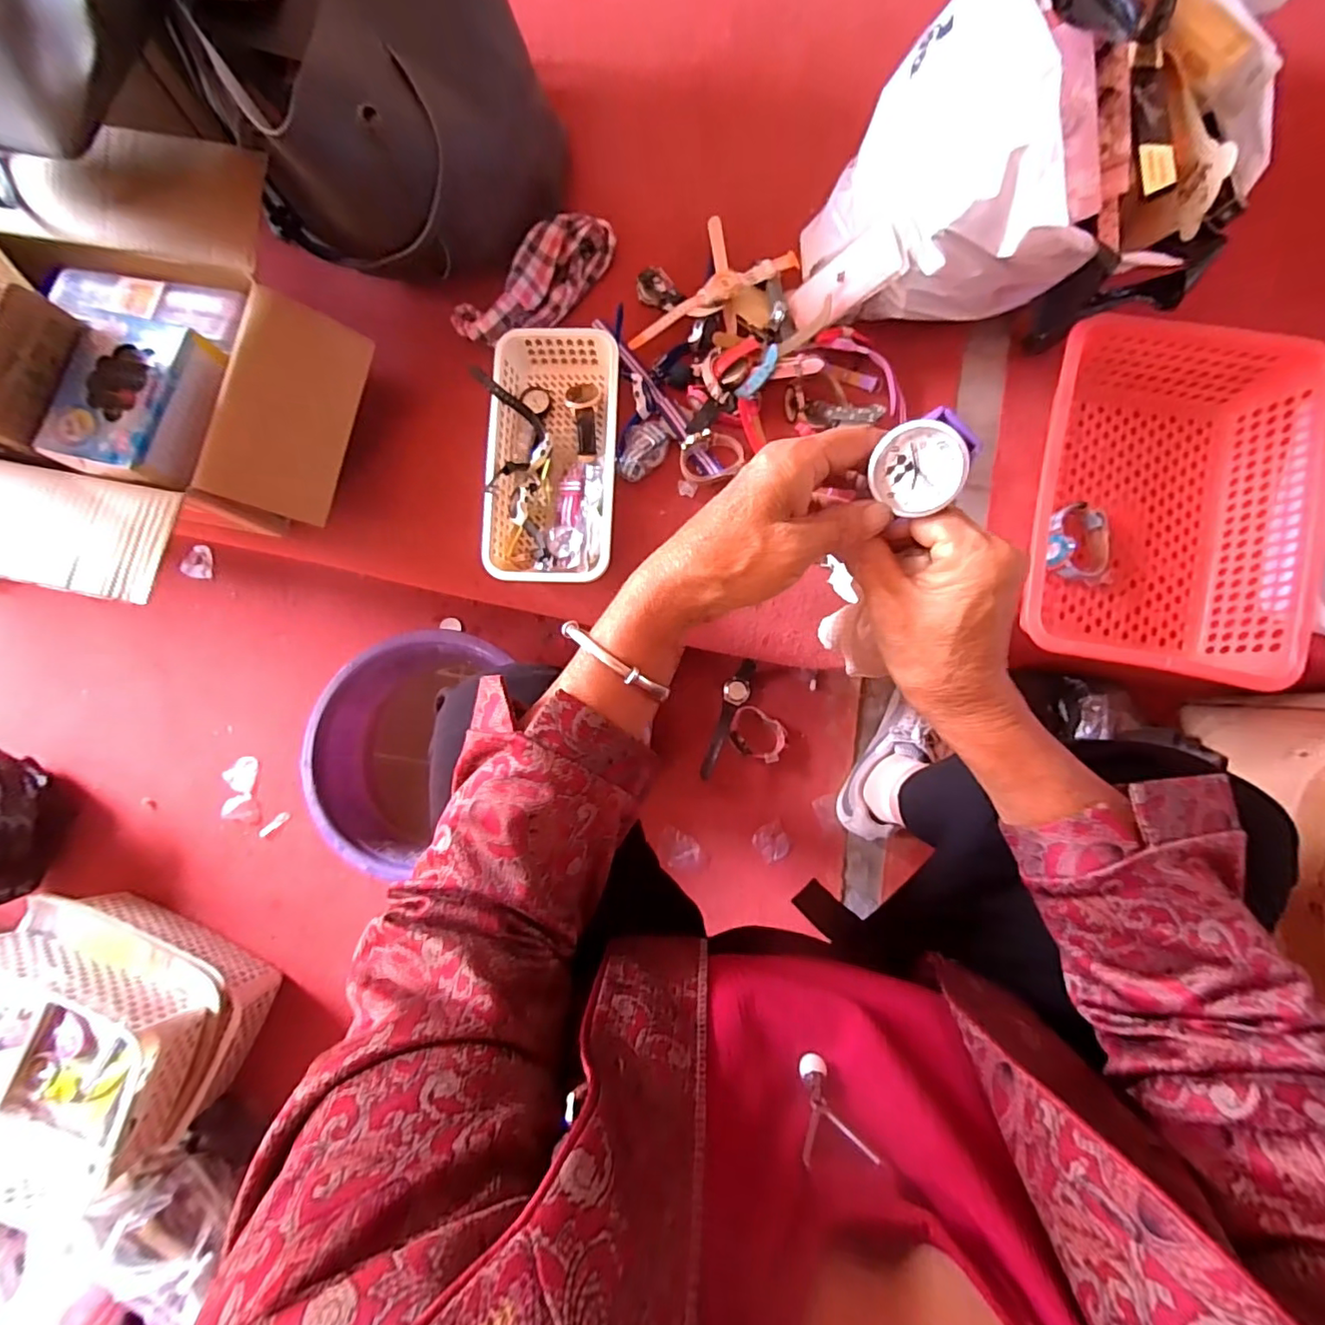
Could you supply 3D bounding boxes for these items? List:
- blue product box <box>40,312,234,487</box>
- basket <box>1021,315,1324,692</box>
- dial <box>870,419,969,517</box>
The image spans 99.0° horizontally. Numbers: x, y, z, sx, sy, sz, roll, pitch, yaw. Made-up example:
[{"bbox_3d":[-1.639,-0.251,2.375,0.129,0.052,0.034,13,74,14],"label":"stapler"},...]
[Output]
[{"bbox_3d":[-0.500,-0.246,0.535,0.115,0.044,0.151,17,84,4],"label":"blue product box"},{"bbox_3d":[0.476,-0.149,0.554,0.240,0.086,0.320,8,83,3],"label":"basket"},{"bbox_3d":[0.112,-0.085,0.249,0.038,0.004,0.038,10,116,22],"label":"dial"}]

